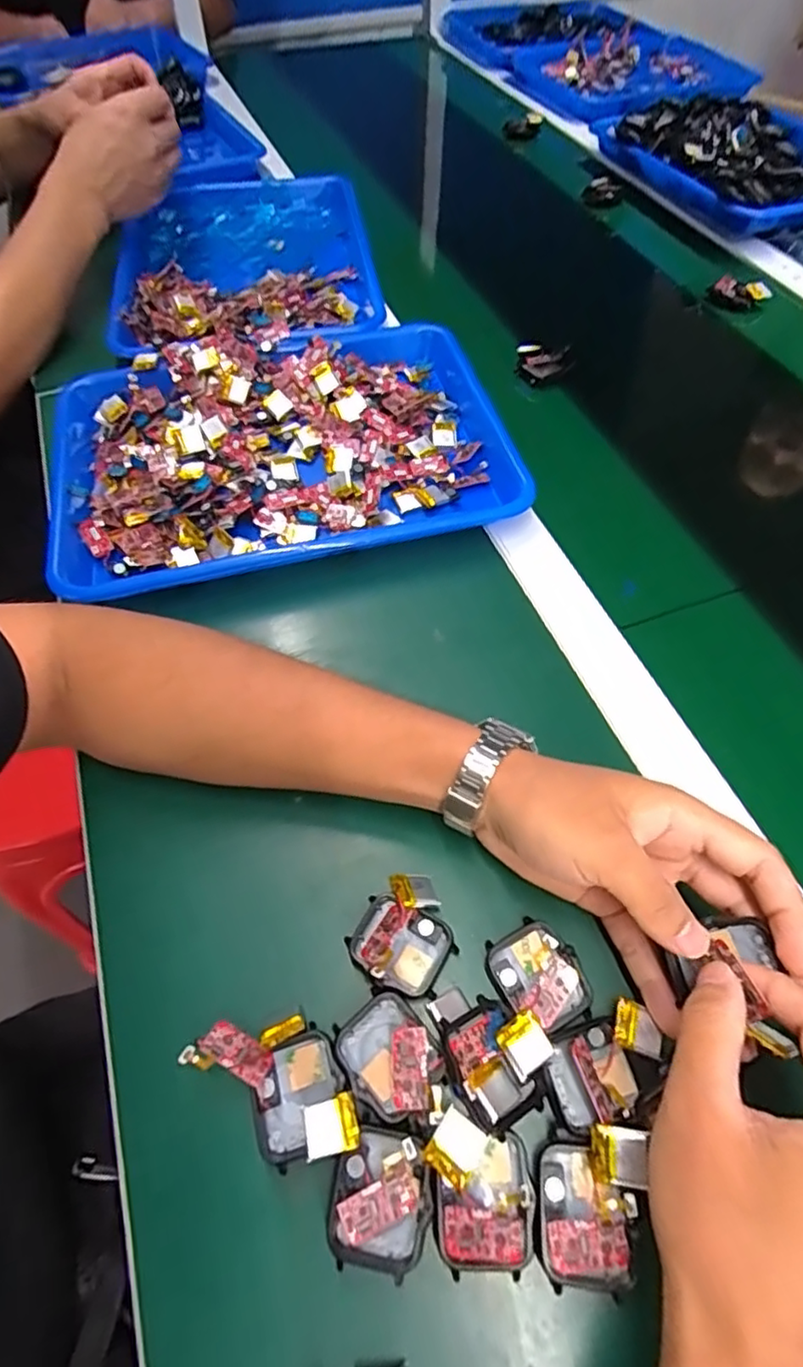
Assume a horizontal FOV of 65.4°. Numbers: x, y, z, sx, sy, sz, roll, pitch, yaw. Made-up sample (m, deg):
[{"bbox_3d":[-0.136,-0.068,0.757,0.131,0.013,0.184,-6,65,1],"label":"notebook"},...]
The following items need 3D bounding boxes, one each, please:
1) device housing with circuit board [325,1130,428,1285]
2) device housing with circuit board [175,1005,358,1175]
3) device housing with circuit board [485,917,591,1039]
[{"bbox_3d":[-0.009,0.207,0.251,0.037,0.012,0.042,8,59,5],"label":"device housing with circuit board"},{"bbox_3d":[-0.051,0.171,0.269,0.046,0.021,0.071,-39,67,-21],"label":"device housing with circuit board"},{"bbox_3d":[0.063,0.137,0.291,0.038,0.011,0.045,-22,62,-13],"label":"device housing with circuit board"}]

